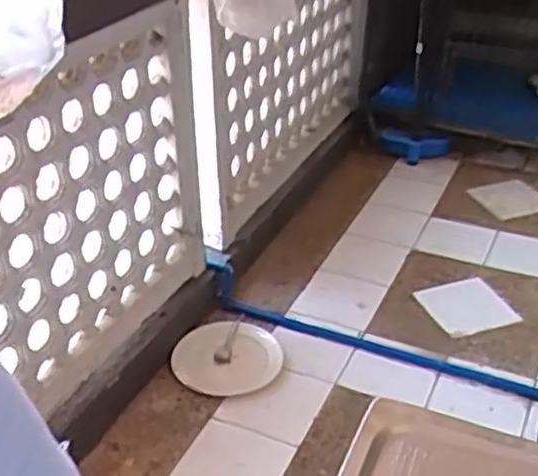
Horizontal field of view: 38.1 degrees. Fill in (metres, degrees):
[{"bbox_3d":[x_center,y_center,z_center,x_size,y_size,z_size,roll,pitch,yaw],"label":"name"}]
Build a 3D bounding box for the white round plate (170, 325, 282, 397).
[{"bbox_3d":[-0.093,0.268,1.759,0.247,0.046,0.212,0,30,2],"label":"white round plate"}]

